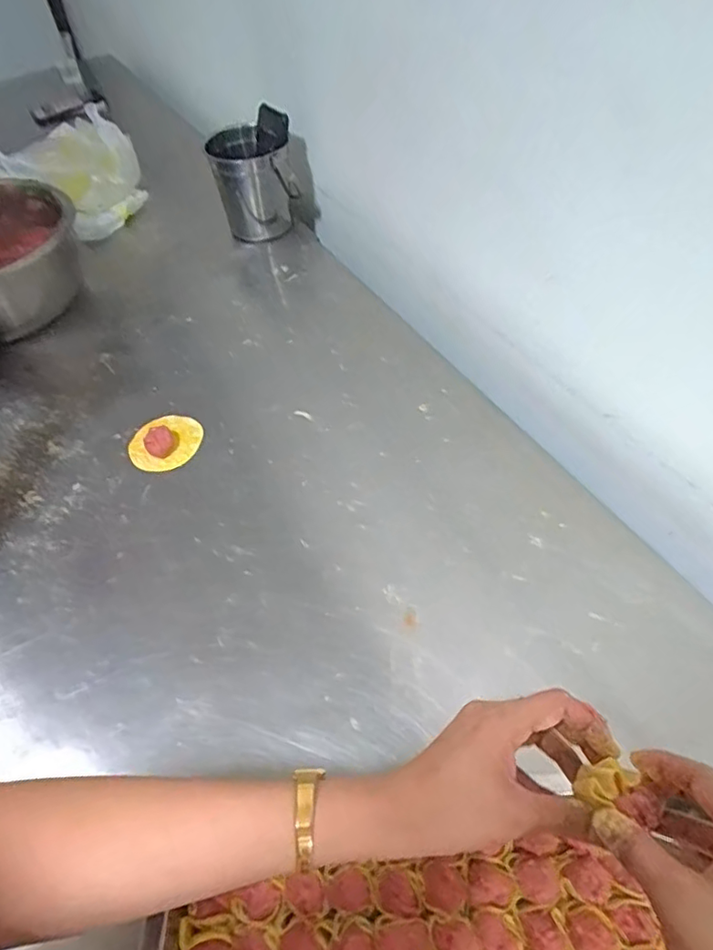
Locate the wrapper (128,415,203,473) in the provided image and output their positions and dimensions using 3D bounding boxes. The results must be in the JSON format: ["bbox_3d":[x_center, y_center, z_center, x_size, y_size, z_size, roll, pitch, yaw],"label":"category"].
[{"bbox_3d":[-0.224,-0.041,0.676,0.084,0.025,0.074,-27,55,-14],"label":"wrapper"}]

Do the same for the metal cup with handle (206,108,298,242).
[{"bbox_3d":[-0.158,-0.468,0.929,0.123,0.171,0.095,-26,55,-13],"label":"metal cup with handle"}]

